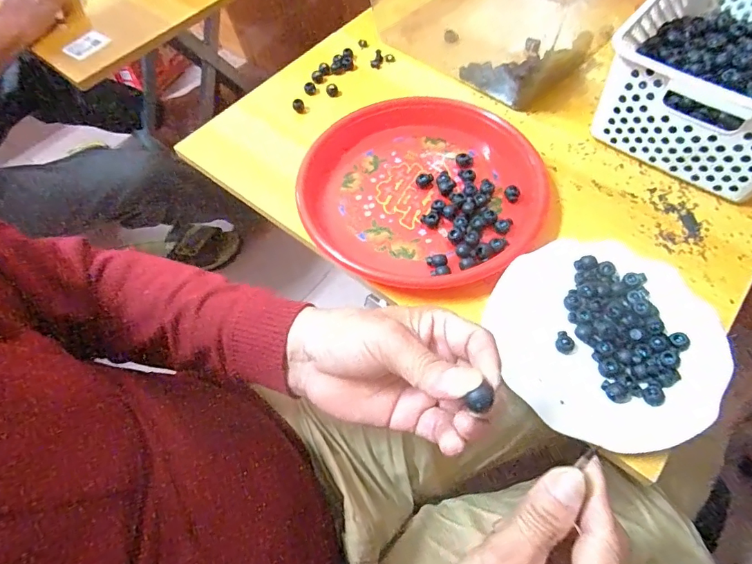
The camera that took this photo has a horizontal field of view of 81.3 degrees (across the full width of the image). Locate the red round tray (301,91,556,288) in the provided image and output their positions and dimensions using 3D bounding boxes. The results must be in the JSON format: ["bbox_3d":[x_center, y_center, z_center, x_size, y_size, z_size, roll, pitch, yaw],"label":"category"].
[{"bbox_3d":[0.045,-0.099,0.458,0.236,0.028,0.239,-2,61,3],"label":"red round tray"}]

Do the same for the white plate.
[{"bbox_3d":[0.191,0.044,0.370,0.182,0.013,0.178,-31,63,-13],"label":"white plate"}]

